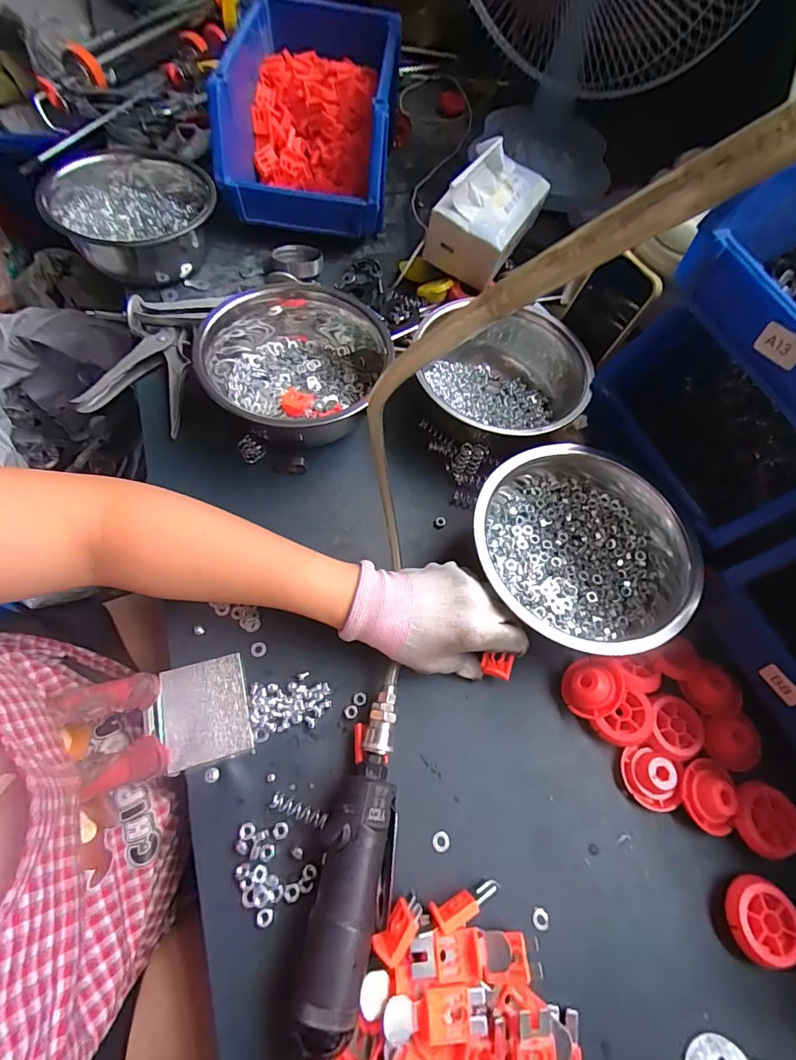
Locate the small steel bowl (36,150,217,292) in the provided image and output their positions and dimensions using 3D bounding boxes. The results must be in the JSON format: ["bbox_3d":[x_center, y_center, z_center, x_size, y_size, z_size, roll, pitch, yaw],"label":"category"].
[{"bbox_3d":[-0.315,-0.379,0.543,0.164,0.081,0.183,15,62,3],"label":"small steel bowl"}]

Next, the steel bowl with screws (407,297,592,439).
[{"bbox_3d":[0.106,-0.152,0.481,0.166,0.068,0.166,4,62,-6],"label":"steel bowl with screws"}]

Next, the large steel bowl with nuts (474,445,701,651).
[{"bbox_3d":[0.162,0.020,0.404,0.170,0.073,0.180,0,65,0],"label":"large steel bowl with nuts"}]

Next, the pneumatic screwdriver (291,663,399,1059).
[{"bbox_3d":[-0.031,0.246,0.288,0.052,0.034,0.262,11,62,-2],"label":"pneumatic screwdriver"}]

